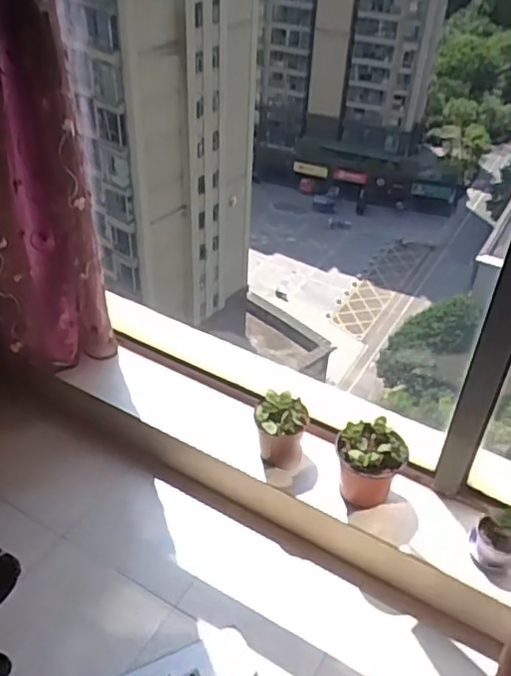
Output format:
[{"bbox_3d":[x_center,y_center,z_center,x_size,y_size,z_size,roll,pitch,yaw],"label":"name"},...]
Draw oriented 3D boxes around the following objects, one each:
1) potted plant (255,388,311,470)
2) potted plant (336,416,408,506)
[{"bbox_3d":[0.052,0.201,1.413,0.113,0.148,0.111,12,41,10],"label":"potted plant"},{"bbox_3d":[0.232,0.254,1.339,0.148,0.134,0.133,2,41,-1],"label":"potted plant"}]

